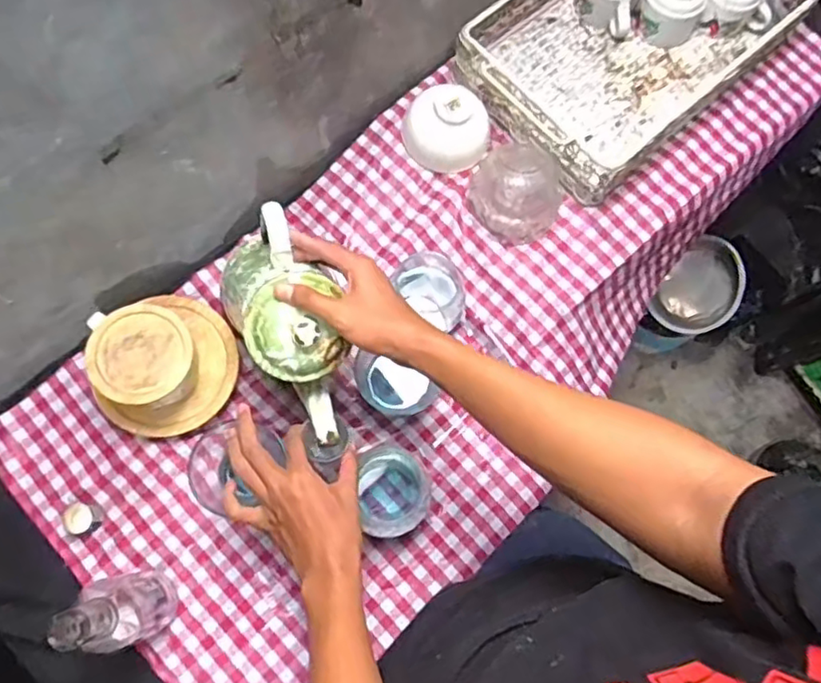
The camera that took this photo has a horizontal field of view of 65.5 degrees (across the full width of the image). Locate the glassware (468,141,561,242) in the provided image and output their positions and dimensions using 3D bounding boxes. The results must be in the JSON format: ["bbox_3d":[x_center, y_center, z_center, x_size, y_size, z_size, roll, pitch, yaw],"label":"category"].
[{"bbox_3d":[0.131,-0.179,0.759,0.110,0.080,0.102,0,77,-1],"label":"glassware"}]

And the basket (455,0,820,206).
[{"bbox_3d":[0.285,-0.399,0.818,0.424,0.088,0.266,-41,81,-10],"label":"basket"}]

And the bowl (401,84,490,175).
[{"bbox_3d":[0.044,-0.263,0.776,0.103,0.056,0.098,-18,78,-5],"label":"bowl"}]

